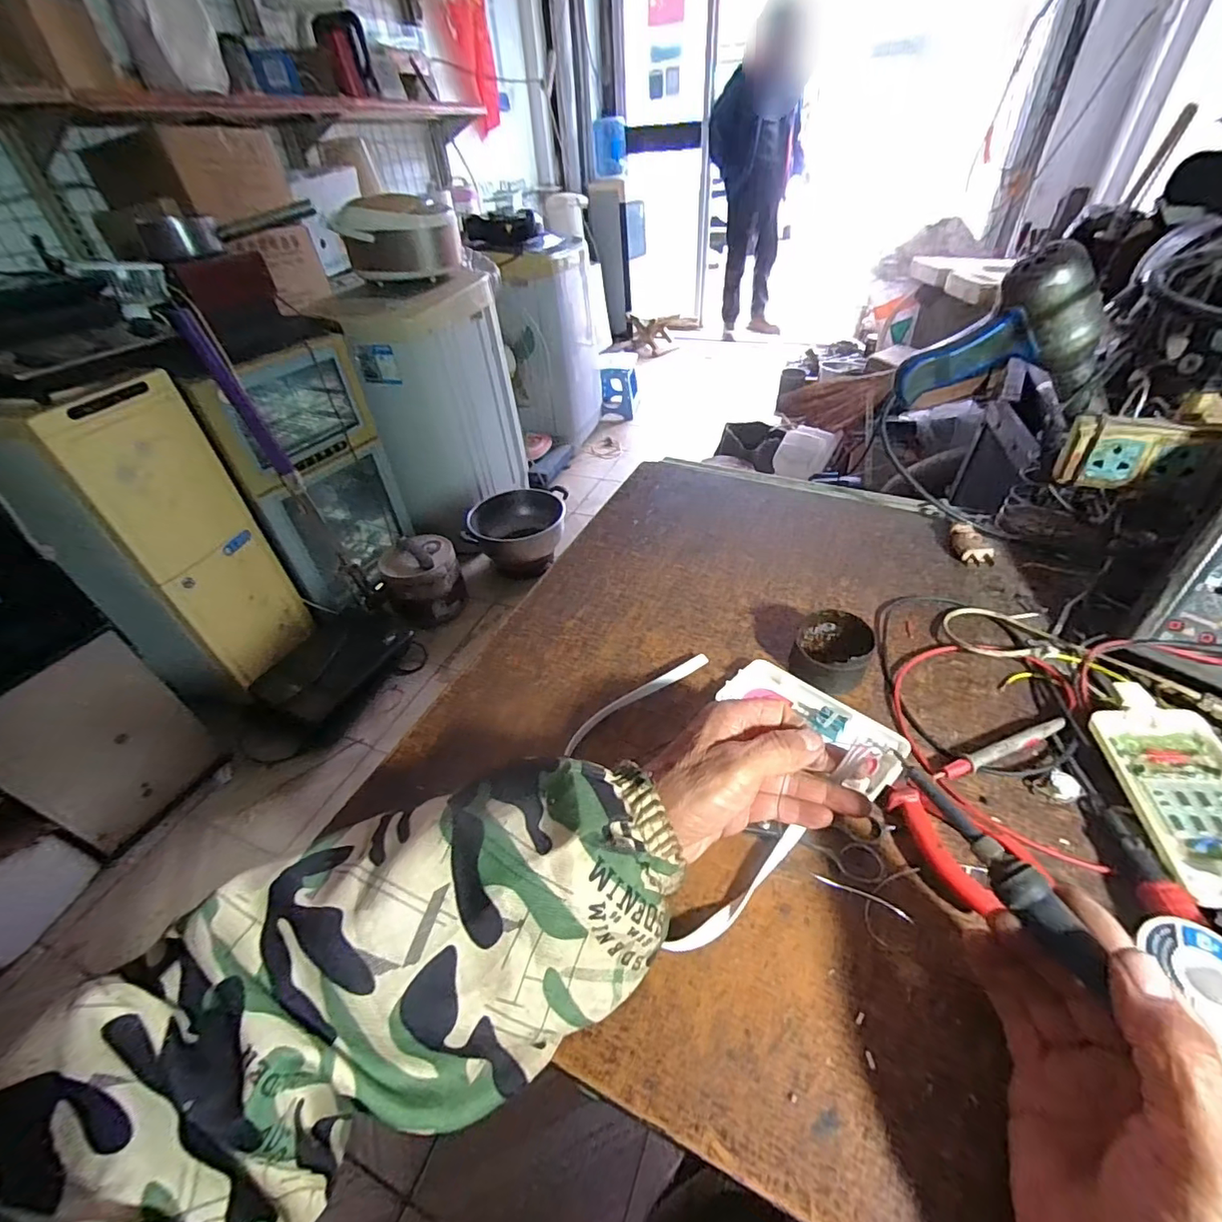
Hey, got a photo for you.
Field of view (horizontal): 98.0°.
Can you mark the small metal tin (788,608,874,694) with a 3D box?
[{"bbox_3d":[0.180,0.031,0.432,0.057,0.035,0.067,15,45,20],"label":"small metal tin"}]

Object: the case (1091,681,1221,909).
[{"bbox_3d":[0.359,0.111,0.330,0.060,0.017,0.155,5,43,10],"label":"case"}]

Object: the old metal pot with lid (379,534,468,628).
[{"bbox_3d":[-0.577,-0.113,1.599,0.228,0.223,0.274,-24,46,-20],"label":"old metal pot with lid"}]

